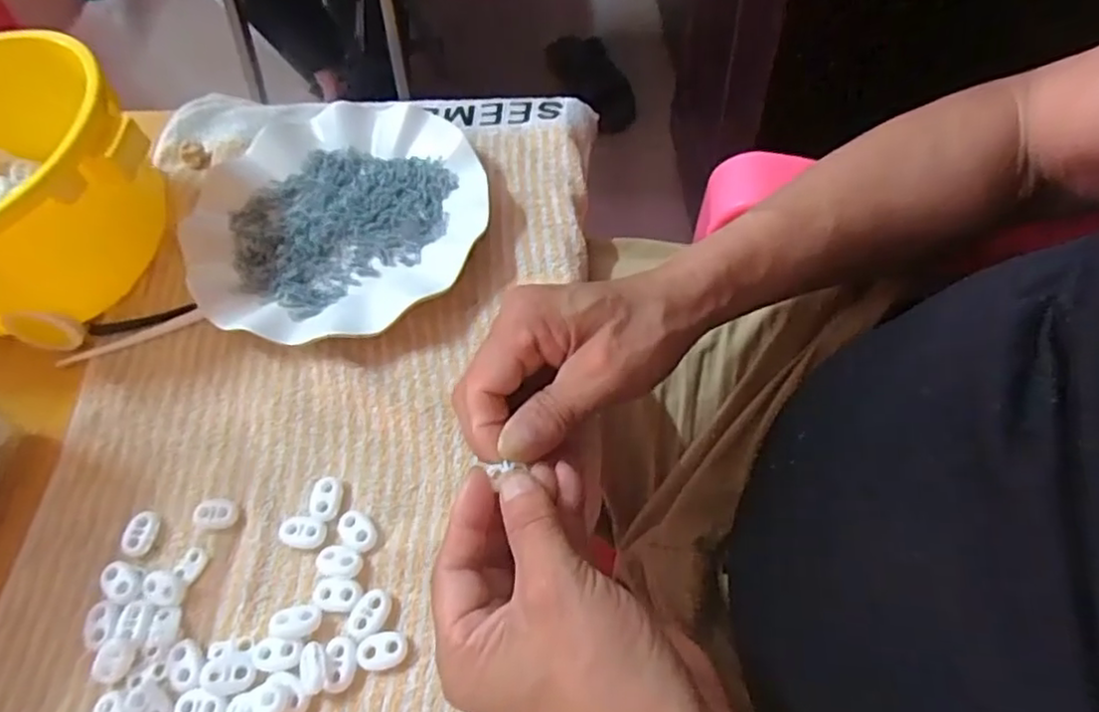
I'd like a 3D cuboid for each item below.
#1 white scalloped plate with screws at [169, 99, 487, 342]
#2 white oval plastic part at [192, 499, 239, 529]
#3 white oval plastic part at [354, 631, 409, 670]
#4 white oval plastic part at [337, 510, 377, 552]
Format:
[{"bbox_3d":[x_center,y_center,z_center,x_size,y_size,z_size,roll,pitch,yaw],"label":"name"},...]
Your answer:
[{"bbox_3d":[-0.132,-0.088,0.419,0.181,0.026,0.180,-2,60,3],"label":"white scalloped plate with screws"},{"bbox_3d":[-0.168,0.080,0.338,0.021,0.006,0.014,5,61,7],"label":"white oval plastic part"},{"bbox_3d":[-0.075,0.133,0.301,0.023,0.005,0.016,-4,60,2],"label":"white oval plastic part"},{"bbox_3d":[-0.095,0.086,0.327,0.015,0.004,0.022,-39,65,-16],"label":"white oval plastic part"}]

